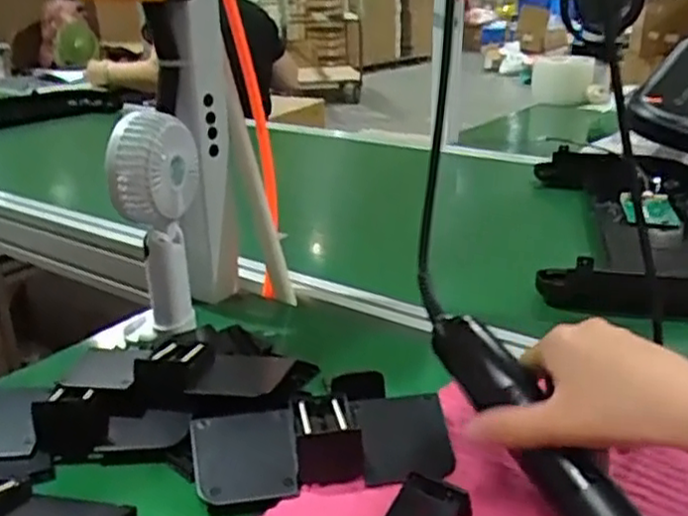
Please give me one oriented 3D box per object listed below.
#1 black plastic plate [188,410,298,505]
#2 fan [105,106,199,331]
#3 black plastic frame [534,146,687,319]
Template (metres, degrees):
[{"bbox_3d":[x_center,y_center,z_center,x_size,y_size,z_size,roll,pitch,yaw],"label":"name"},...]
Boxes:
[{"bbox_3d":[-0.063,0.122,0.450,0.063,0.008,0.069,-1,33,-7],"label":"black plastic plate"},{"bbox_3d":[-0.151,-0.028,0.588,0.047,0.181,0.072,3,21,10],"label":"fan"},{"bbox_3d":[0.352,-0.049,0.872,0.214,0.050,0.483,4,22,14],"label":"black plastic frame"}]

